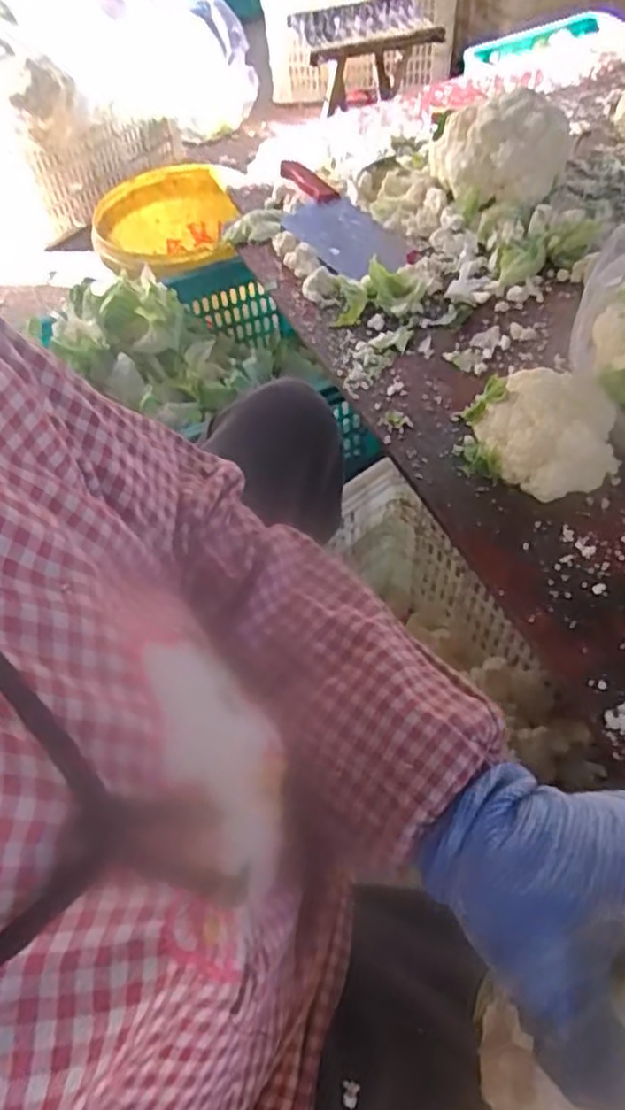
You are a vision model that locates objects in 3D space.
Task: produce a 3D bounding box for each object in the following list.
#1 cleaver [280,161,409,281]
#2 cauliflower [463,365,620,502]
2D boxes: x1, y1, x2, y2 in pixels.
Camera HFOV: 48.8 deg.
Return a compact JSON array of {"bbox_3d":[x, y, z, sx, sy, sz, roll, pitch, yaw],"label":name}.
[{"bbox_3d":[0.010,-0.447,0.917,0.115,0.027,0.292,-35,59,-19],"label":"cleaver"},{"bbox_3d":[0.206,-0.109,0.621,0.121,0.080,0.111,-3,54,4],"label":"cauliflower"}]

